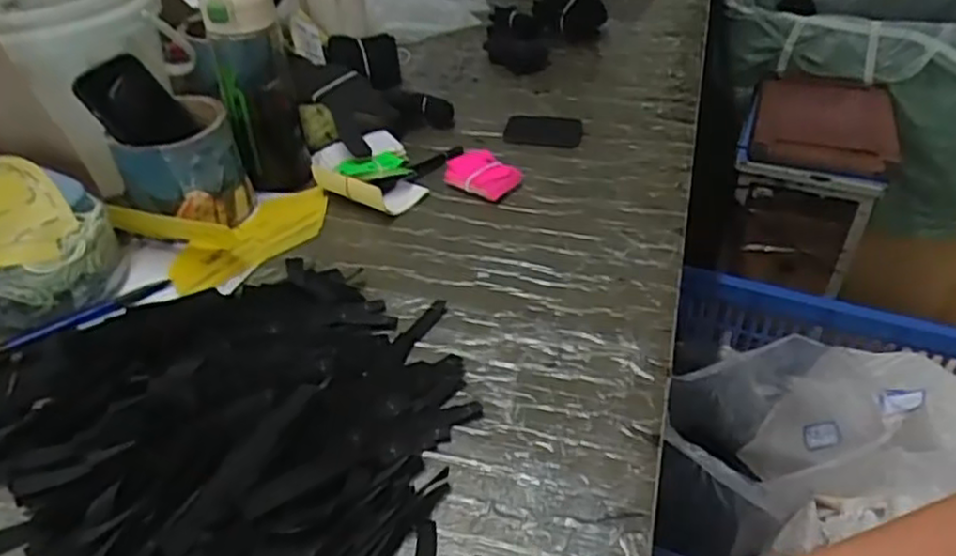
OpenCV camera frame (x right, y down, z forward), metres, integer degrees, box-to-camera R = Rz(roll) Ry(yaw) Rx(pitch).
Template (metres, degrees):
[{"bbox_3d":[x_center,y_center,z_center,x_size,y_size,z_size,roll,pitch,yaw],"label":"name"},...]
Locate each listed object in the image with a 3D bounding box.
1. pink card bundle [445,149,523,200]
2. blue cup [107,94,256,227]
[{"bbox_3d":[0.002,-0.110,0.739,0.058,0.015,0.084,-30,47,-31],"label":"pink card bundle"},{"bbox_3d":[-0.275,-0.101,0.668,0.088,0.105,0.094,-1,39,1],"label":"blue cup"}]

